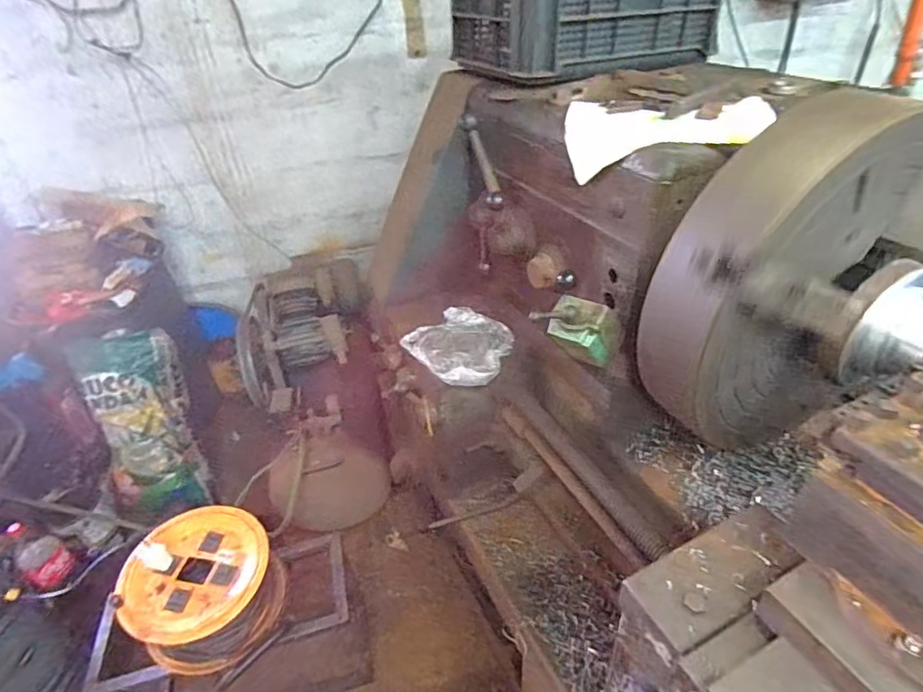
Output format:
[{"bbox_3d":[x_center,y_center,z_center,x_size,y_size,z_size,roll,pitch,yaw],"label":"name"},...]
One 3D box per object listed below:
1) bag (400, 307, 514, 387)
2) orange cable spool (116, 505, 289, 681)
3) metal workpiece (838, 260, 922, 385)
[{"bbox_3d":[0.007,-0.001,1.136,0.208,0.044,0.208,-32,45,-31],"label":"bag"},{"bbox_3d":[-0.538,0.507,1.123,0.262,0.200,0.280,22,45,31],"label":"orange cable spool"},{"bbox_3d":[0.549,0.001,0.600,0.141,0.129,0.197,-28,43,-28],"label":"metal workpiece"}]

